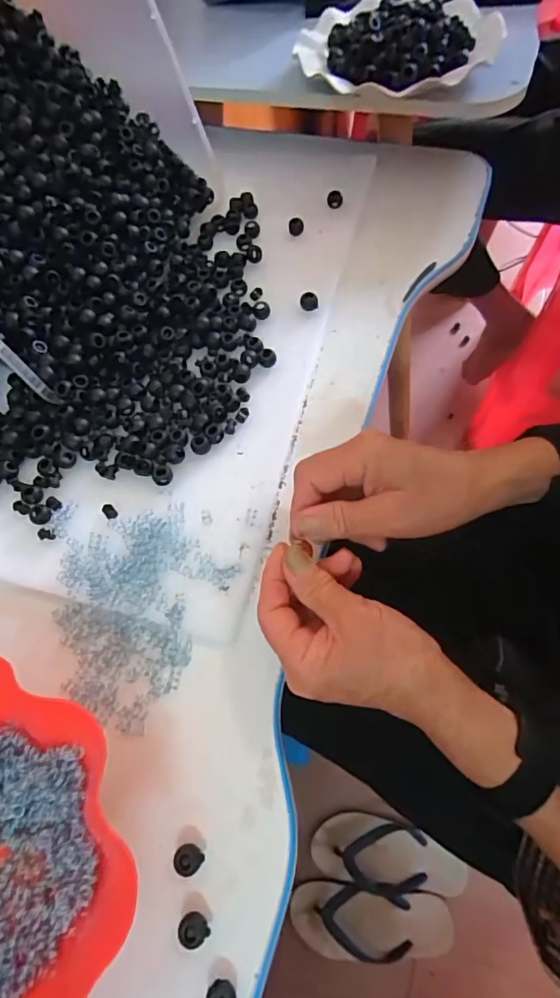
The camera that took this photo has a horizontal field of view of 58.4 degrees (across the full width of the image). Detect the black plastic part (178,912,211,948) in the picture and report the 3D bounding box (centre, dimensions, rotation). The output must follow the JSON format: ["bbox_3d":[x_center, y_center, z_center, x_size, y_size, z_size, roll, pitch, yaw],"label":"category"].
[{"bbox_3d":[-0.049,0.238,0.277,0.016,0.009,0.015,-36,67,-10],"label":"black plastic part"}]

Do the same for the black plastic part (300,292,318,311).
[{"bbox_3d":[0.026,-0.176,0.447,0.016,0.017,0.015,2,65,7],"label":"black plastic part"}]

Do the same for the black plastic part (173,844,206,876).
[{"bbox_3d":[-0.053,0.209,0.290,0.015,0.009,0.014,-2,65,5],"label":"black plastic part"}]

